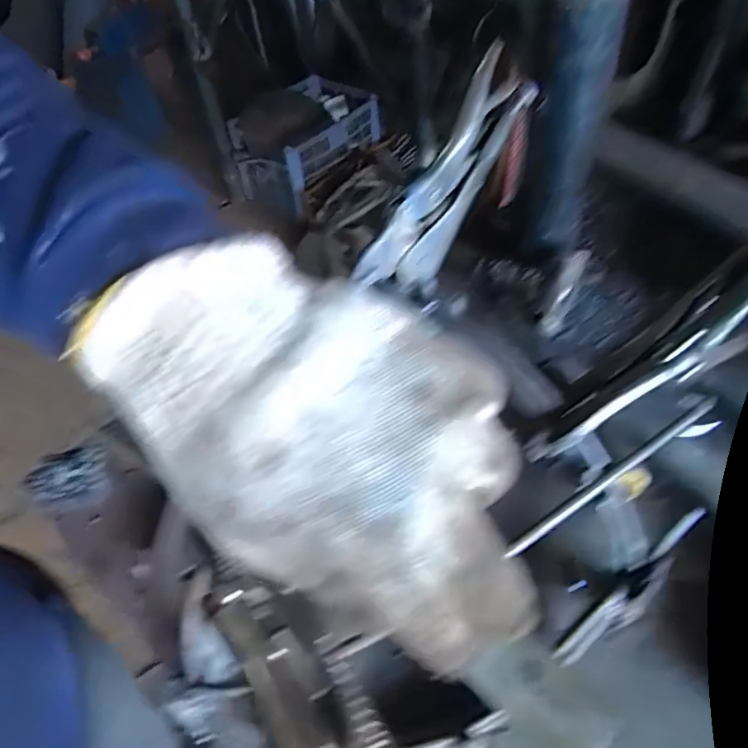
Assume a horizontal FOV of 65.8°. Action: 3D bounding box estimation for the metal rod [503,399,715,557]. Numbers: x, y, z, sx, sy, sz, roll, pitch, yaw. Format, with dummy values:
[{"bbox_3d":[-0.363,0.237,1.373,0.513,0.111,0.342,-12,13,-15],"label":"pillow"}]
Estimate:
[{"bbox_3d":[0.104,0.040,0.243,0.120,0.004,0.004,-31,55,-17],"label":"metal rod"}]

